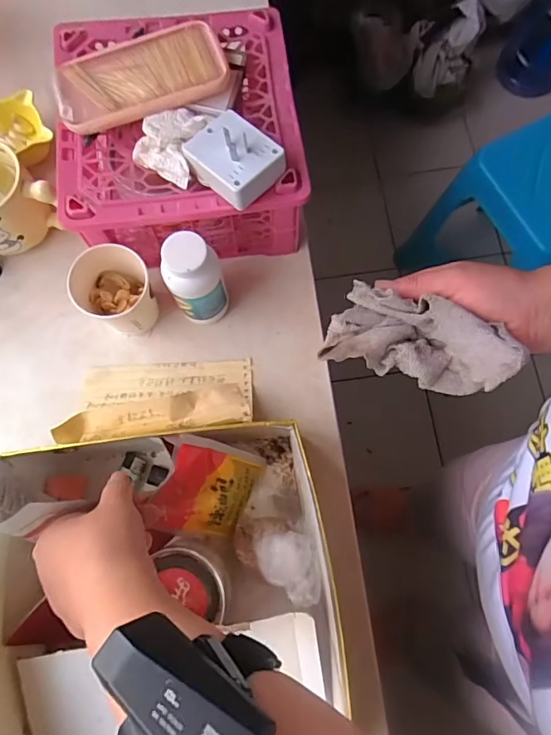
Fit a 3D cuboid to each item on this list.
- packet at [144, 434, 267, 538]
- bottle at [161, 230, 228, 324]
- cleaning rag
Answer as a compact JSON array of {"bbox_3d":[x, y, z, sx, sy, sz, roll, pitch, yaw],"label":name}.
[{"bbox_3d":[-0.058,0.107,0.403,0.015,0.111,0.079,17,80,42],"label":"packet"},{"bbox_3d":[-0.074,-0.079,0.440,0.049,0.120,0.040,-16,76,-3],"label":"bottle"},{"bbox_3d":[0.103,-0.015,0.340,0.125,0.054,0.055,17,77,12],"label":"cleaning rag"}]

